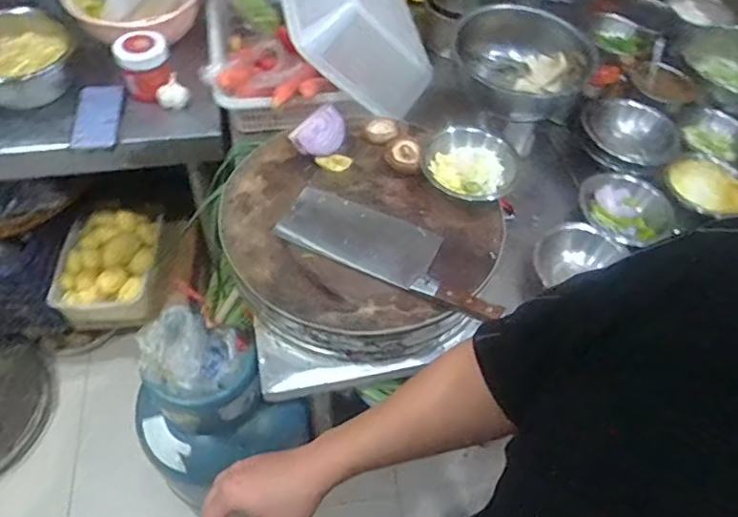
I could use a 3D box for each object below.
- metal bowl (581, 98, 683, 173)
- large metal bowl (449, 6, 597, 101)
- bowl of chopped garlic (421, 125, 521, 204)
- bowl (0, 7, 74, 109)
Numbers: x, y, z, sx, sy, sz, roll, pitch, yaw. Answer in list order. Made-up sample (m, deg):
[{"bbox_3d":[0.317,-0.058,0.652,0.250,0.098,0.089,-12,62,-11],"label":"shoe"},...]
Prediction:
[{"bbox_3d":[0.476,-0.224,1.050,0.173,0.043,0.173,2,54,-3],"label":"metal bowl"},{"bbox_3d":[0.275,-0.350,1.015,0.237,0.103,0.233,2,54,-3],"label":"large metal bowl"},{"bbox_3d":[0.162,-0.147,0.904,0.139,0.042,0.143,2,54,-3],"label":"bowl of chopped garlic"},{"bbox_3d":[-0.642,-0.372,1.037,0.207,0.103,0.170,-29,62,-23],"label":"bowl"}]

